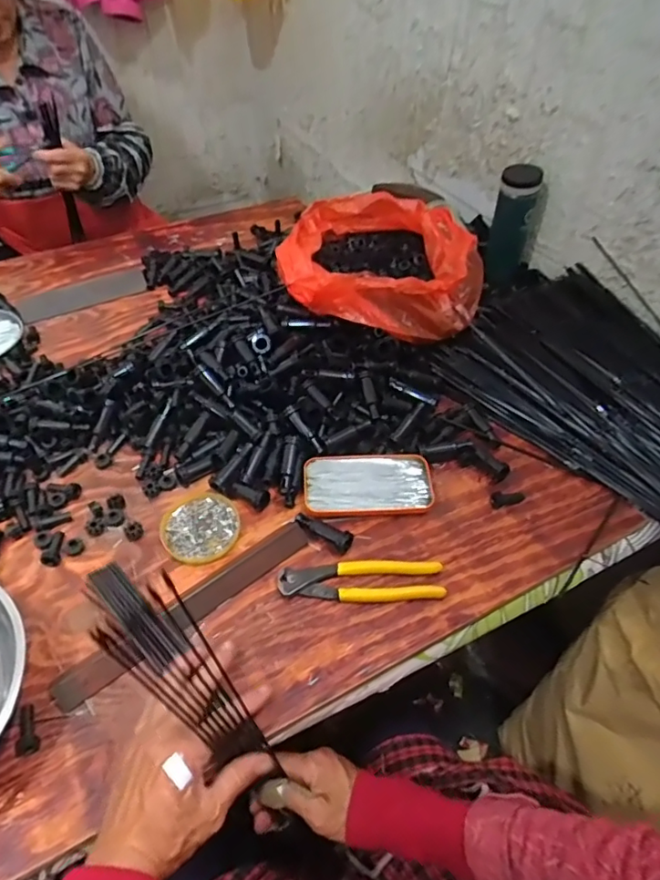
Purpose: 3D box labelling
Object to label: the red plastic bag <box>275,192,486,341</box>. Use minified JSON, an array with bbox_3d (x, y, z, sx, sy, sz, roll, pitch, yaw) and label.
[{"bbox_3d":[0.076,-0.242,0.787,0.284,0.112,0.251,8,48,5],"label":"red plastic bag"}]

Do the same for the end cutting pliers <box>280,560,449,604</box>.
[{"bbox_3d":[0.032,0.141,0.551,0.164,0.020,0.041,1,48,-1],"label":"end cutting pliers"}]

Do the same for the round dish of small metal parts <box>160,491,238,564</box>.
[{"bbox_3d":[-0.141,0.093,0.596,0.081,0.006,0.085,1,48,-1],"label":"round dish of small metal parts"}]

